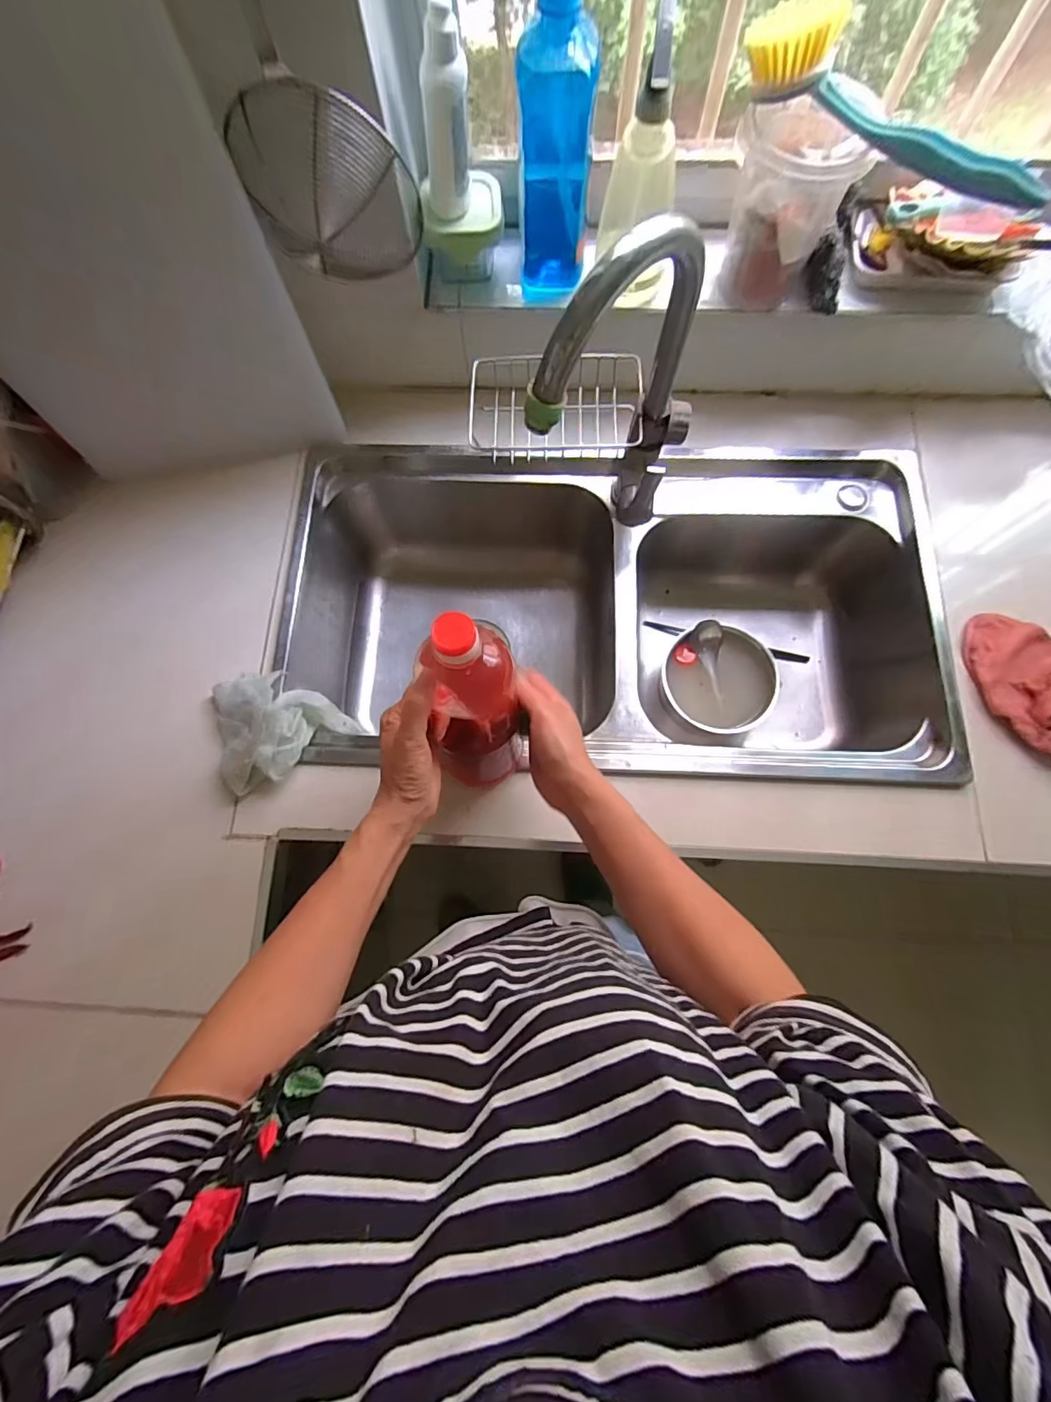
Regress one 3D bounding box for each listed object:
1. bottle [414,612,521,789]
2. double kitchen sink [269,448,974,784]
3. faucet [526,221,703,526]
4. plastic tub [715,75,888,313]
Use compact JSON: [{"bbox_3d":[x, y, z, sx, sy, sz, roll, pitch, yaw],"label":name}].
[{"bbox_3d":[-0.046,0.015,0.473,0.074,0.239,0.068,3,58,2],"label":"bottle"},{"bbox_3d":[0.098,-0.107,0.737,0.771,0.214,0.420,2,76,2],"label":"double kitchen sink"},{"bbox_3d":[0.093,-0.249,0.476,0.066,0.298,0.196,40,80,10],"label":"faucet"},{"bbox_3d":[0.266,-0.507,0.546,0.114,0.163,0.092,12,77,5],"label":"plastic tub"}]

